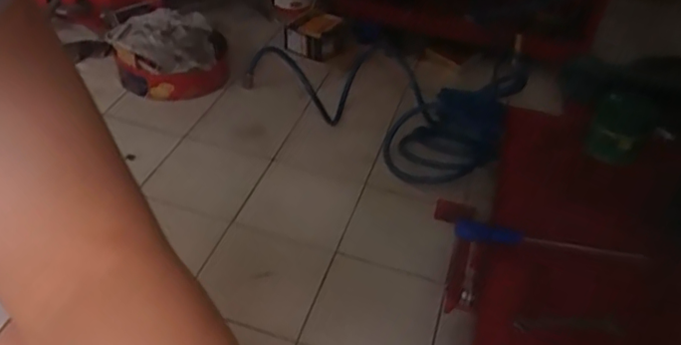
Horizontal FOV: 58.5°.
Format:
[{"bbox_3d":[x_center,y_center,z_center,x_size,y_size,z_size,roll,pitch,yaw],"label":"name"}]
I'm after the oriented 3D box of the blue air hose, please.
[{"bbox_3d":[0.060,-0.161,1.270,0.574,0.161,0.282,19,42,15],"label":"blue air hose"}]

